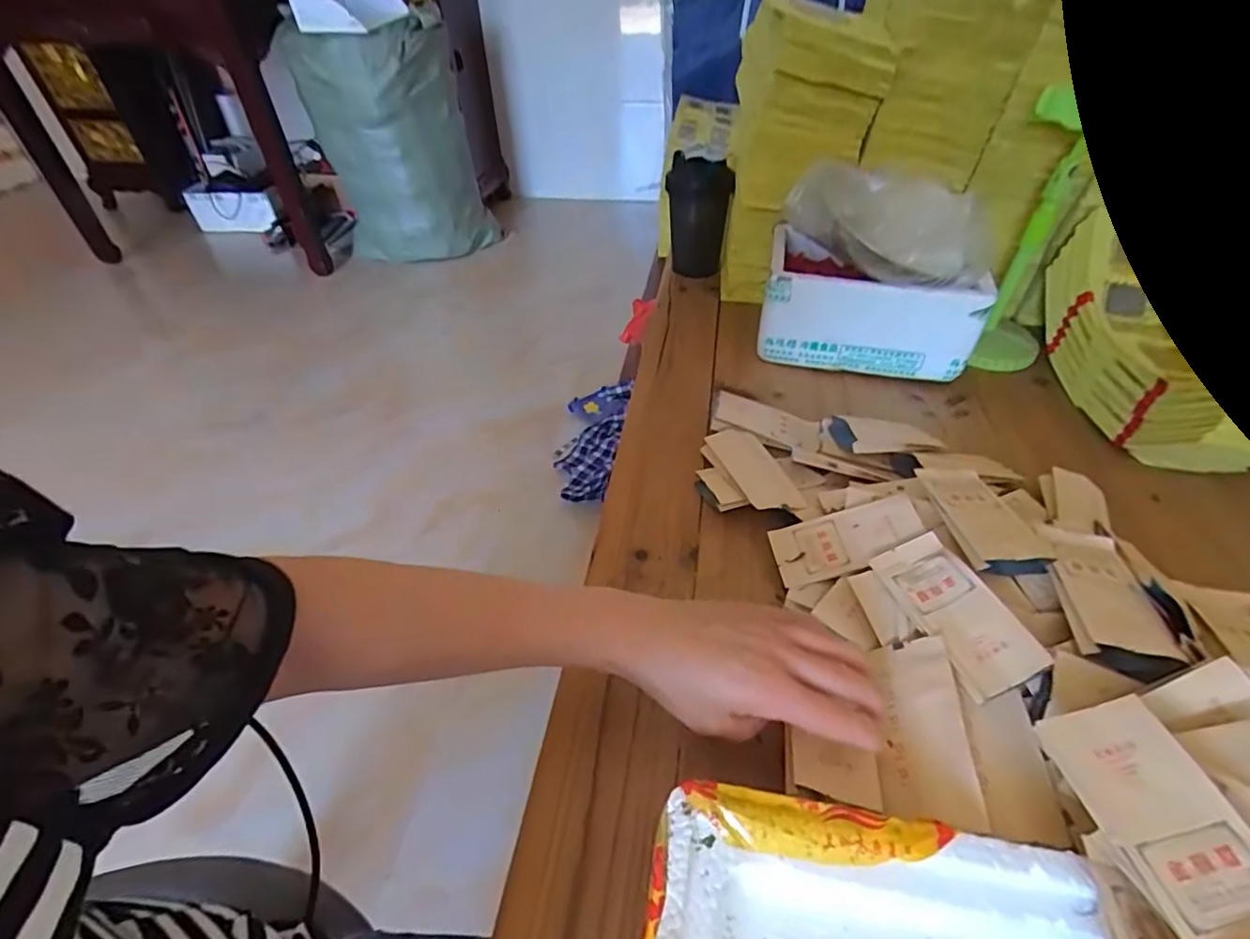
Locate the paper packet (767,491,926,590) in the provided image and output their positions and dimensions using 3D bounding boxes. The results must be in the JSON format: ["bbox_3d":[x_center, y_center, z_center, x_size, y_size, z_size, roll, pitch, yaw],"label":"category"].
[{"bbox_3d":[0.170,0.054,0.439,0.109,0.007,0.054,-23,43,10],"label":"paper packet"}]

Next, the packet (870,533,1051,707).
[{"bbox_3d":[0.217,0.093,0.376,0.050,0.007,0.107,-30,48,5],"label":"packet"}]

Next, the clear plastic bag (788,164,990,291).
[{"bbox_3d":[0.268,-0.253,0.584,0.201,0.085,0.090,27,50,27],"label":"clear plastic bag"}]

